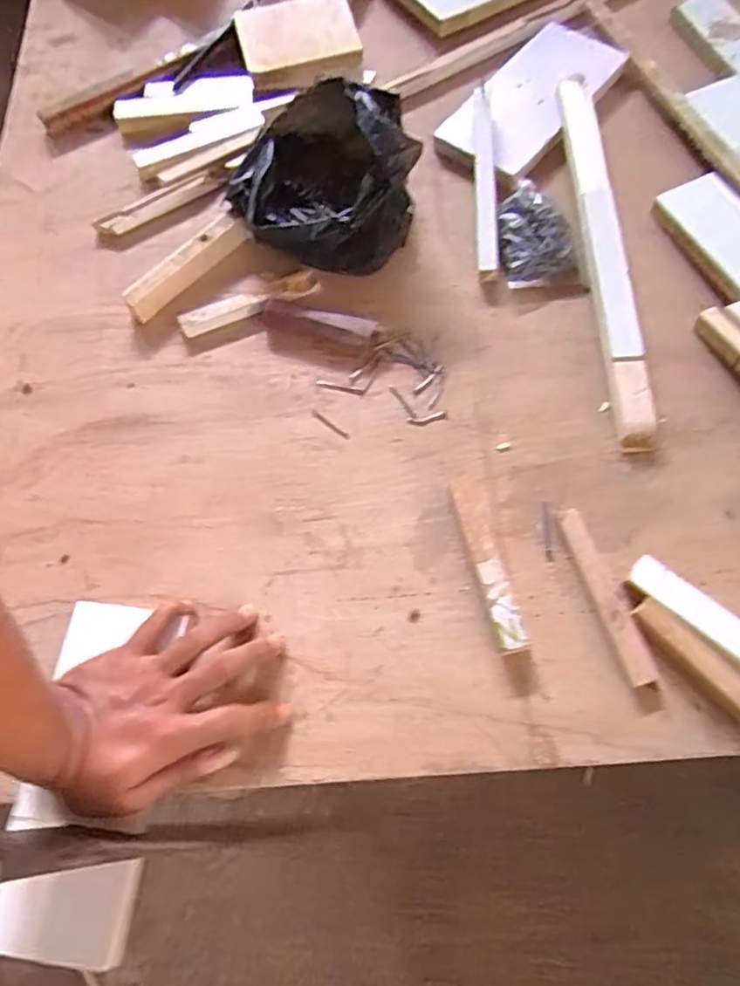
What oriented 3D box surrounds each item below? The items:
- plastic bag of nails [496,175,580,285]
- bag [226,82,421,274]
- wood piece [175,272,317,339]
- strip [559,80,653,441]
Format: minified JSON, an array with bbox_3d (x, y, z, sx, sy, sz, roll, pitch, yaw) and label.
[{"bbox_3d":[0.155,-0.249,0.602,0.067,0.033,0.109,-4,69,2],"label":"plastic bag of nails"},{"bbox_3d":[-0.048,-0.292,0.592,0.161,0.105,0.167,-23,70,-5],"label":"bag"},{"bbox_3d":[-0.115,-0.180,0.597,0.133,0.014,0.027,-20,68,-6],"label":"wood piece"},{"bbox_3d":[0.217,-0.223,0.578,0.034,0.019,0.380,-4,75,0],"label":"strip"}]

